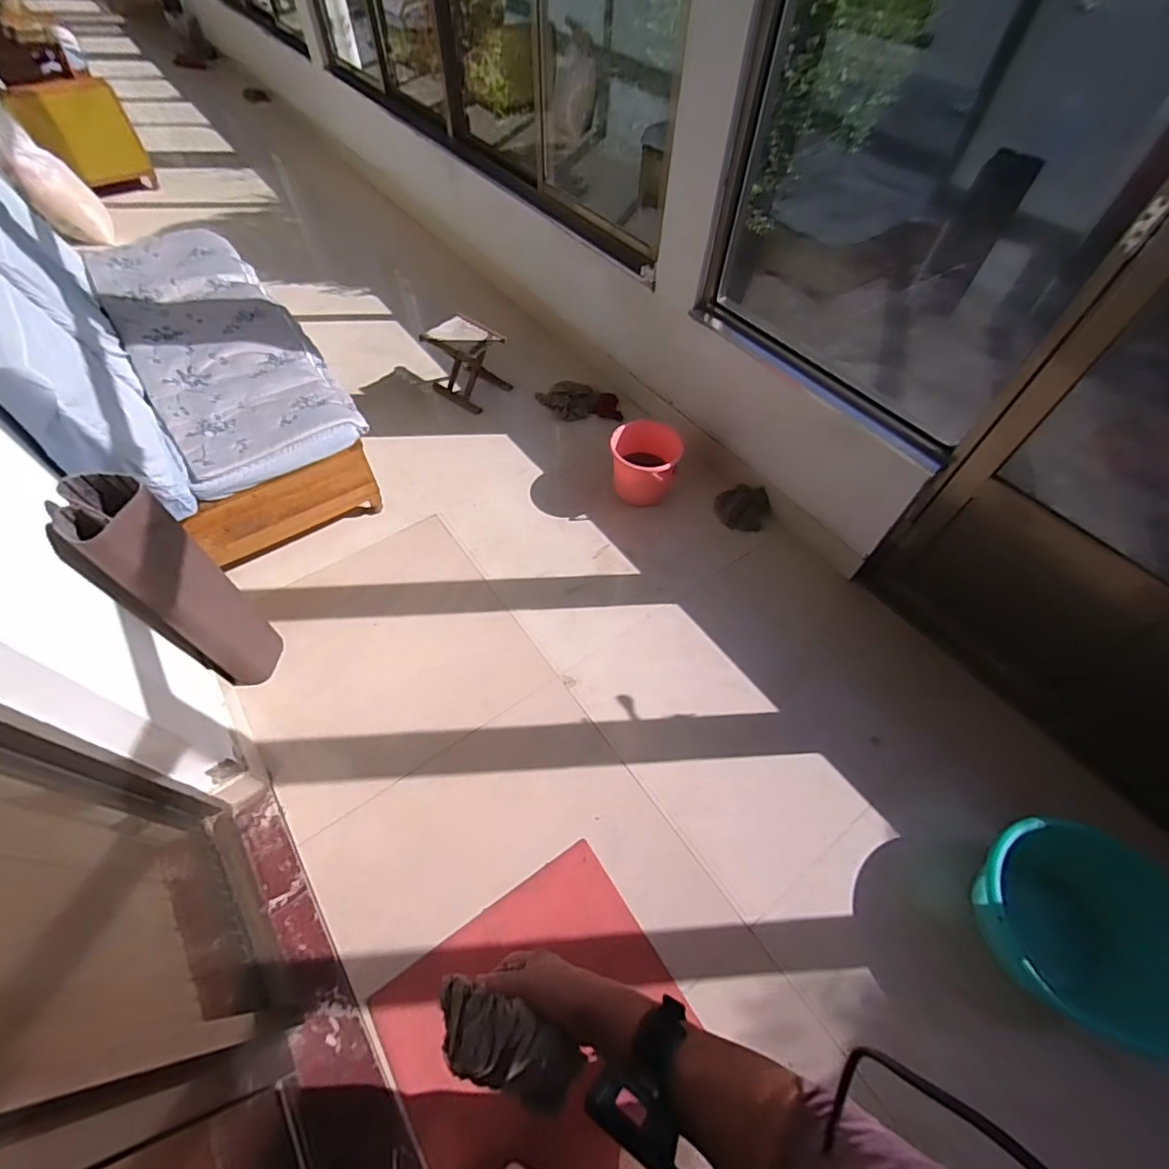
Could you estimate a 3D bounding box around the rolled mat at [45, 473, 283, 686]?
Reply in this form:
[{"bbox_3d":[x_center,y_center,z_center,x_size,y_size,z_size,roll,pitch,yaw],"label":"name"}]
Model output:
[{"bbox_3d":[-1.016,0.017,1.332,0.241,0.625,0.200,32,61,18],"label":"rolled mat"}]

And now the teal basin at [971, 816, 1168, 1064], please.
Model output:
[{"bbox_3d":[1.164,0.800,1.263,0.466,0.196,0.416,16,58,10],"label":"teal basin"}]

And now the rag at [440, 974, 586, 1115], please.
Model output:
[{"bbox_3d":[-0.073,0.422,0.486,0.141,0.042,0.060,28,61,6],"label":"rag"}]

